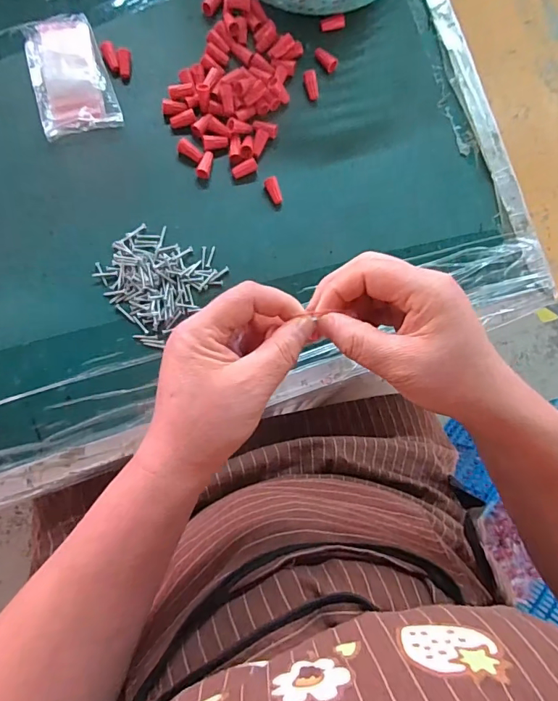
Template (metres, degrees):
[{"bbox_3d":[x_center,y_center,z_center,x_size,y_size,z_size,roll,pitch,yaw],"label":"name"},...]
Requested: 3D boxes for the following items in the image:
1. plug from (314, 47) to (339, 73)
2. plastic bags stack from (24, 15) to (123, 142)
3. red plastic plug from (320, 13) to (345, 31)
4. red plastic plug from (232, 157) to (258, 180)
[{"bbox_3d":[0.044,-0.276,0.423,0.012,0.011,0.026,-42,92,-8],"label":"plug"},{"bbox_3d":[-0.185,-0.242,0.392,0.065,0.012,0.110,-19,87,-7],"label":"plastic bags stack"},{"bbox_3d":[0.051,-0.311,0.427,0.024,0.011,0.008,-5,86,10],"label":"red plastic plug"},{"bbox_3d":[-0.031,-0.164,0.402,0.023,0.007,0.011,-26,88,-8],"label":"red plastic plug"}]

